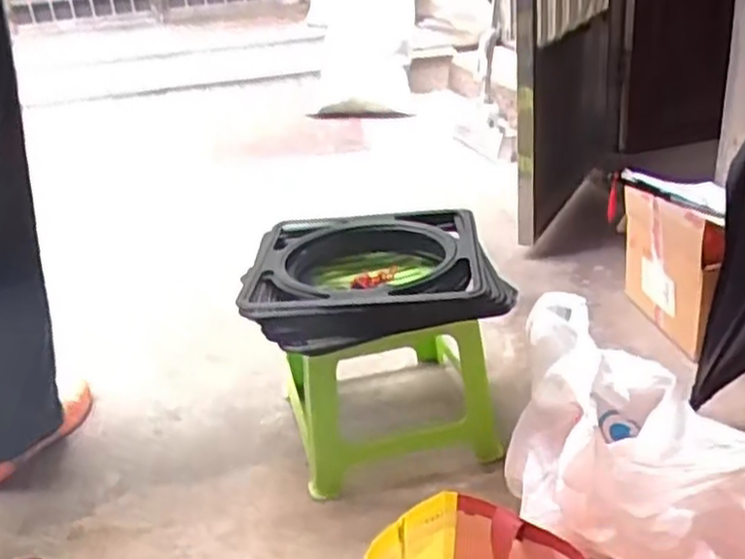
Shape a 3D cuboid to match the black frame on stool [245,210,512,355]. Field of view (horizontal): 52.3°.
[{"bbox_3d":[0.001,-0.006,1.109,0.363,0.082,0.320,-4,25,3],"label":"black frame on stool"}]

